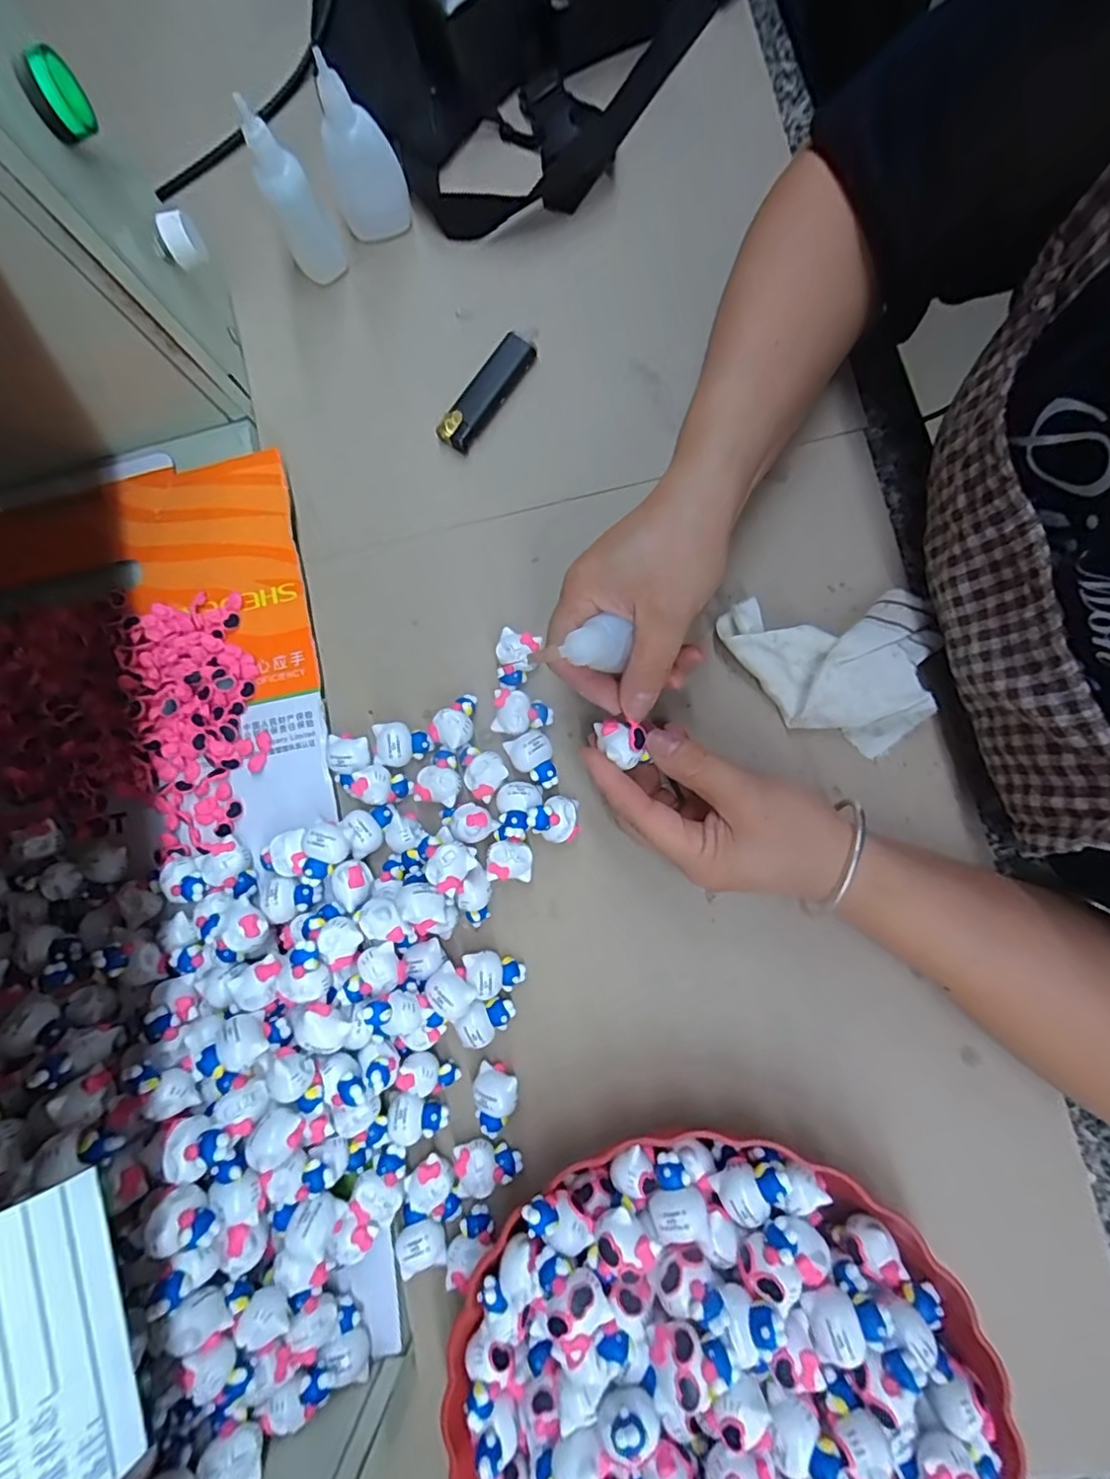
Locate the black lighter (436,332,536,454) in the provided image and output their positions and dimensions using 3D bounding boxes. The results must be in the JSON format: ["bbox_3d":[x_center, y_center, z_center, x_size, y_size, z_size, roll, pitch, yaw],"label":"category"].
[{"bbox_3d":[-0.044,-0.221,0.376,0.023,0.014,0.081,36,88,8],"label":"black lighter"}]

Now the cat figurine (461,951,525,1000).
[{"bbox_3d":[-0.033,0.129,0.325,0.030,0.020,0.024,-10,82,4],"label":"cat figurine"}]

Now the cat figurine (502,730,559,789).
[{"bbox_3d":[-0.012,0.013,0.339,0.024,0.019,0.032,-24,82,2],"label":"cat figurine"}]

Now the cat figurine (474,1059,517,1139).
[{"bbox_3d":[-0.033,0.197,0.318,0.022,0.016,0.037,6,84,6],"label":"cat figurine"}]

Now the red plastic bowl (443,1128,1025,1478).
[{"bbox_3d":[0.071,0.309,0.257,0.232,0.065,0.235,-1,83,5],"label":"red plastic bowl"}]

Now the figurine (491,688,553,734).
[{"bbox_3d":[-0.018,-0.016,0.344,0.034,0.015,0.025,3,84,6],"label":"figurine"}]

